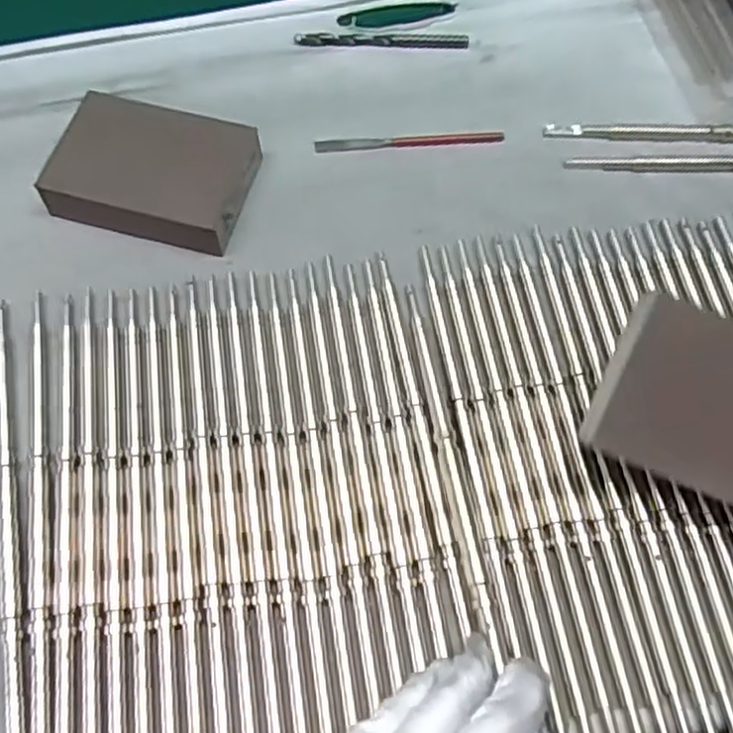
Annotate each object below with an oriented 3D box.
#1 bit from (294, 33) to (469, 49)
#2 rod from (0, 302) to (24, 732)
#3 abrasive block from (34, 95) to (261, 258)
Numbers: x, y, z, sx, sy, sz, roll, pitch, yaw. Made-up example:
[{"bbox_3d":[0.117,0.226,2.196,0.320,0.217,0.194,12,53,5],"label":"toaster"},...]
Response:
[{"bbox_3d":[0.010,-0.202,0.443,0.106,0.005,0.008,0,66,-3],"label":"bit"},{"bbox_3d":[-0.149,0.085,0.297,0.008,0.004,0.257,-11,67,-8],"label":"rod"},{"bbox_3d":[-0.112,-0.103,0.377,0.096,0.022,0.067,14,66,3],"label":"abrasive block"}]

